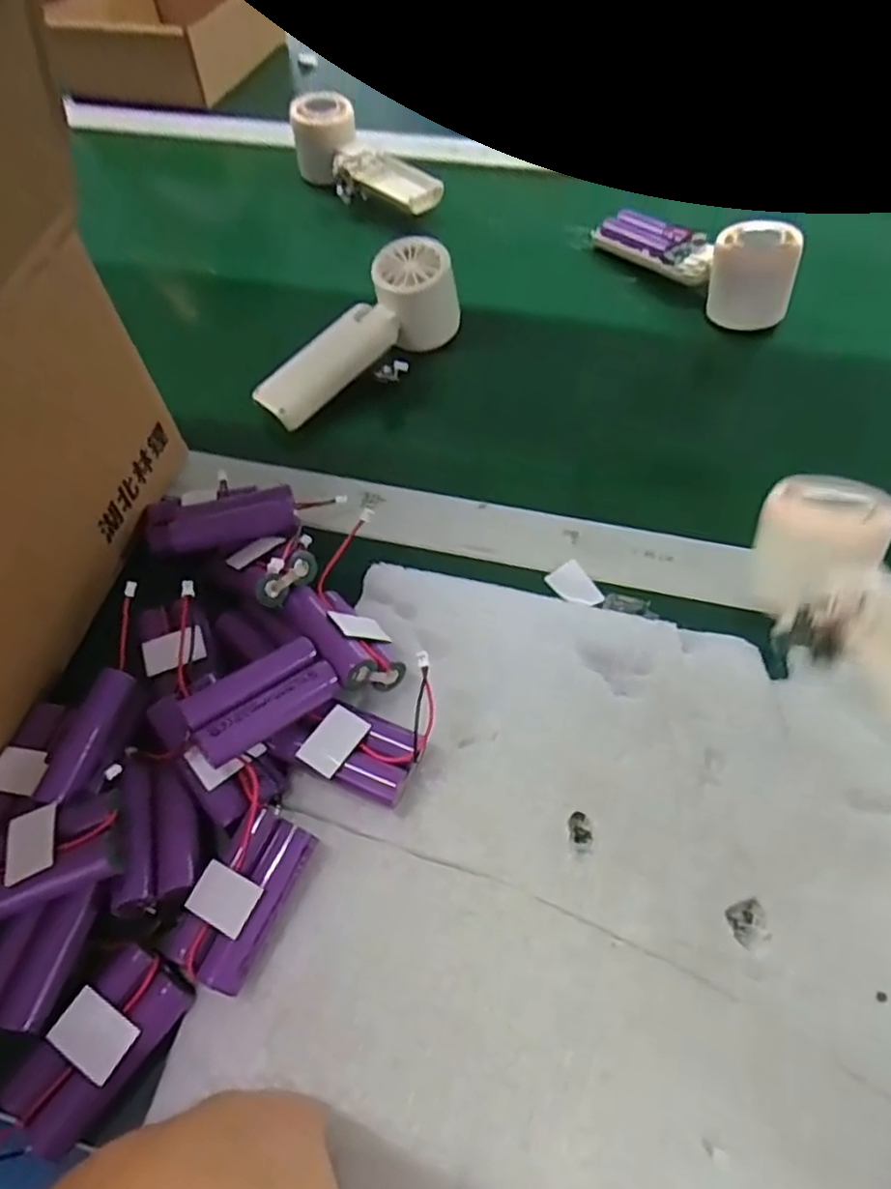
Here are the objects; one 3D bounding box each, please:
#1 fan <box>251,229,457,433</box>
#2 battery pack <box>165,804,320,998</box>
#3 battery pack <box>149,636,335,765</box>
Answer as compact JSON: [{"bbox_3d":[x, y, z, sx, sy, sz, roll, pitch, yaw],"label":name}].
[{"bbox_3d":[-0.062,-0.181,0.478,0.158,0.058,0.041,-39,62,-22],"label":"fan"},{"bbox_3d":[-0.084,0.124,0.289,0.035,0.019,0.066,23,59,17],"label":"battery pack"},{"bbox_3d":[-0.087,0.047,0.314,0.072,0.021,0.037,-34,60,-19],"label":"battery pack"}]

